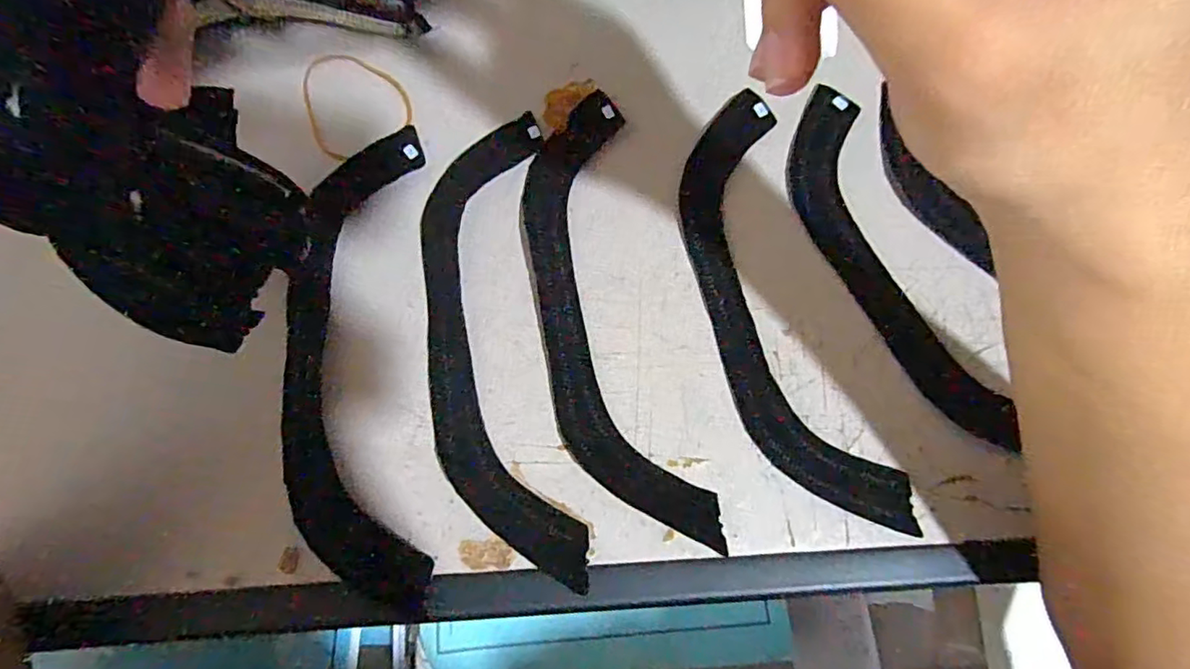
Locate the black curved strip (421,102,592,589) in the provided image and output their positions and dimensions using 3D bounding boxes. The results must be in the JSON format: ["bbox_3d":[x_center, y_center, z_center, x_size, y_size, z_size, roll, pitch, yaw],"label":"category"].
[{"bbox_3d":[-0.046,0.001,0.269,0.062,0.011,0.221,-6,73,-4],"label":"black curved strip"}]

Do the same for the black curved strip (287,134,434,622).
[{"bbox_3d":[-0.110,0.008,0.266,0.061,0.013,0.221,-5,78,-1],"label":"black curved strip"}]

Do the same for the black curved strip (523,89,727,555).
[{"bbox_3d":[0.004,-0.013,0.274,0.061,0.012,0.222,-12,79,-2],"label":"black curved strip"}]

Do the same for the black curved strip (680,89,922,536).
[{"bbox_3d":[0.087,-0.012,0.283,0.061,0.007,0.220,-15,74,-7],"label":"black curved strip"}]

